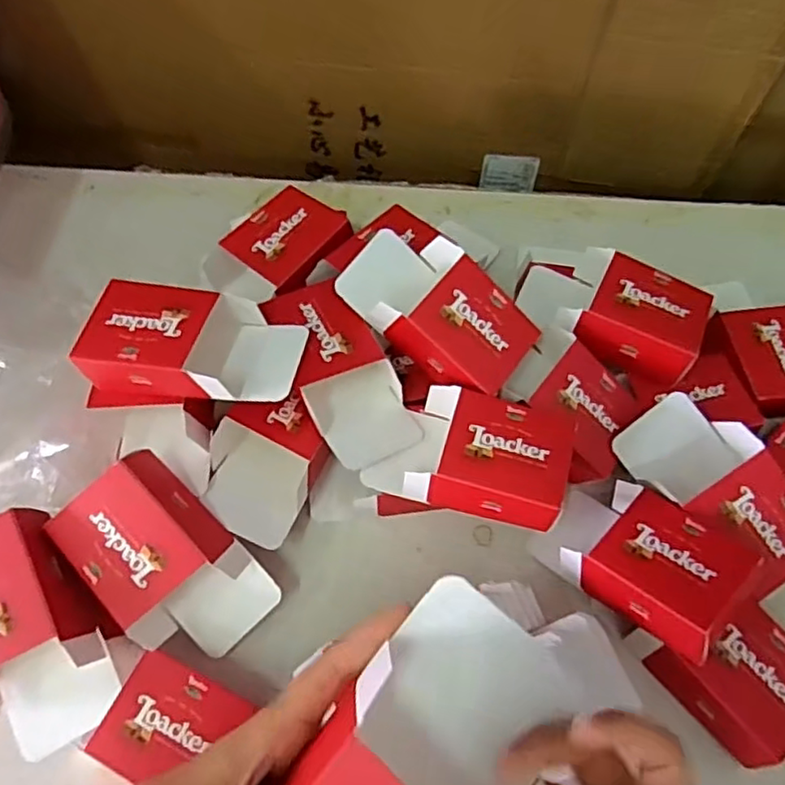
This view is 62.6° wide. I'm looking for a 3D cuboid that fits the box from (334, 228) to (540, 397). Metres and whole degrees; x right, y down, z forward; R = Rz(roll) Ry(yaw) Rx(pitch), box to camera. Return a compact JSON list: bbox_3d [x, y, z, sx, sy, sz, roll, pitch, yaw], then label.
[{"bbox_3d":[0.040,-0.074,0.561,0.165,0.053,0.101,45,78,-8],"label":"box"}]

